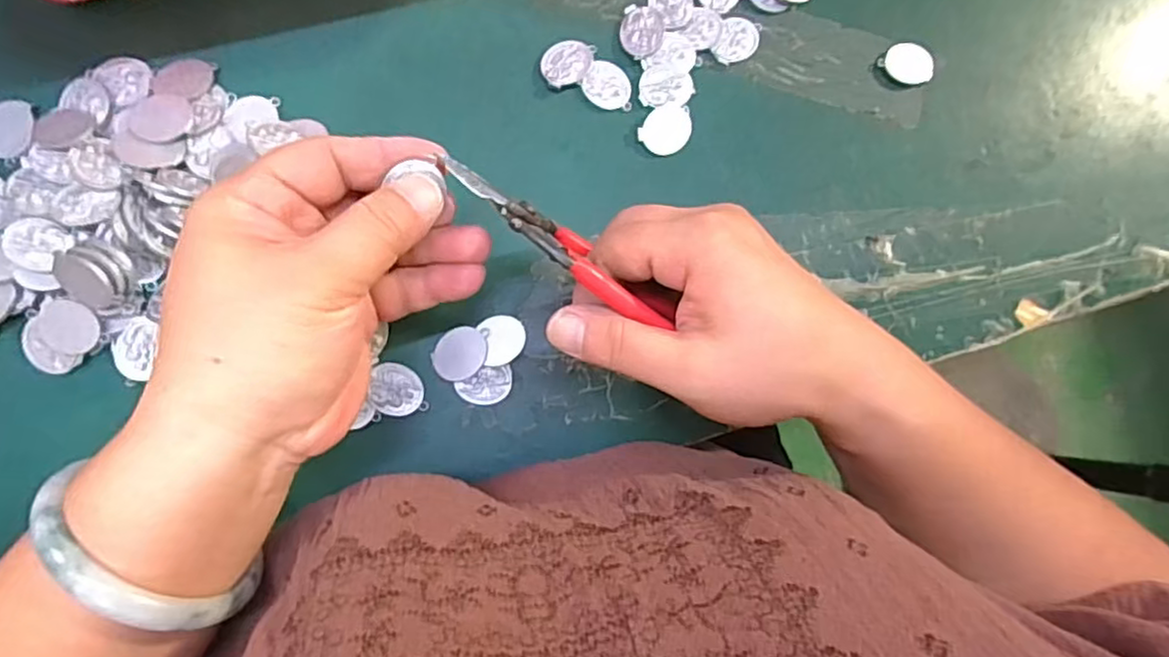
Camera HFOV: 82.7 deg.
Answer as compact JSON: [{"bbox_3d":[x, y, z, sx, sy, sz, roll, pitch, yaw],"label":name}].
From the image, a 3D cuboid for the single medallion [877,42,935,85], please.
[{"bbox_3d":[0.163,-0.133,0.334,0.024,0.006,0.021,42,81,-1],"label":"single medallion"}]

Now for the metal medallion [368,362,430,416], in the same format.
[{"bbox_3d":[-0.081,0.026,0.288,0.022,0.004,0.023,-8,85,-8],"label":"metal medallion"}]

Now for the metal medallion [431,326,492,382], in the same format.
[{"bbox_3d":[-0.054,0.011,0.291,0.023,0.006,0.024,8,83,-6],"label":"metal medallion"}]

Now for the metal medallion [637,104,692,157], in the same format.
[{"bbox_3d":[0.040,-0.095,0.316,0.023,0.004,0.027,32,81,-3],"label":"metal medallion"}]

